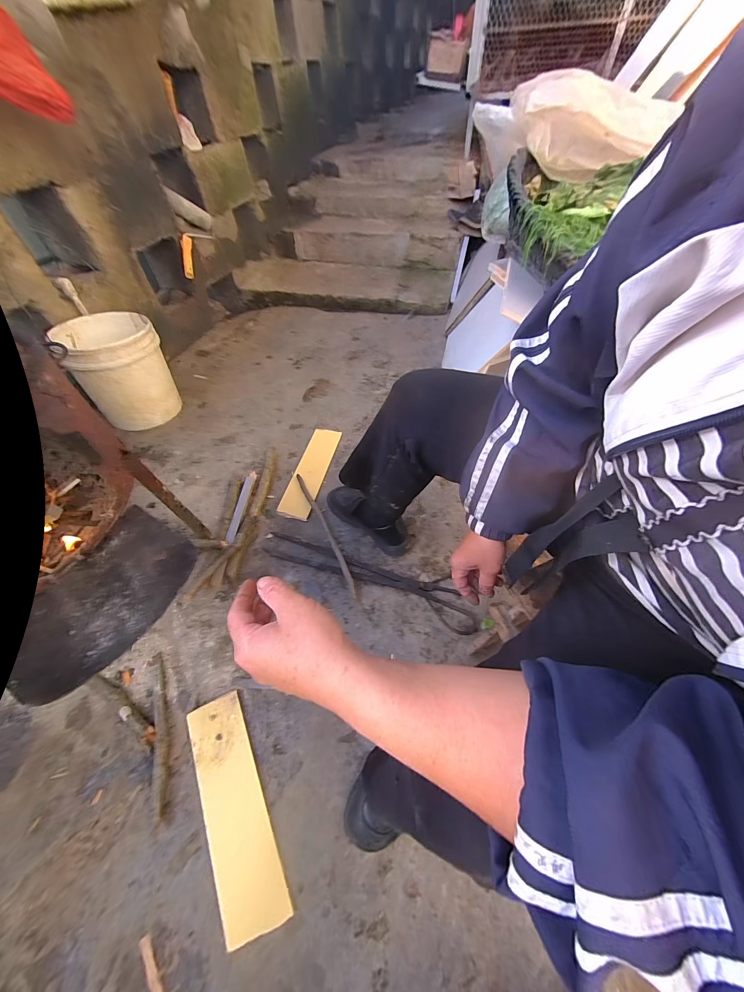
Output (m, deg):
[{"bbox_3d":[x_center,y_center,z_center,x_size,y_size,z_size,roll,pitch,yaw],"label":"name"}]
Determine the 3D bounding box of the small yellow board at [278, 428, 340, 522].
[{"bbox_3d":[-0.168,-0.077,0.921,0.081,0.020,0.326,10,54,8],"label":"small yellow board"}]

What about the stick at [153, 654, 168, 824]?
[{"bbox_3d":[-0.355,0.392,0.554,0.019,0.015,0.233,-15,54,-11],"label":"stick"}]

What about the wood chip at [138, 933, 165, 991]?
[{"bbox_3d":[-0.273,0.609,0.411,0.015,0.006,0.086,-34,60,-23],"label":"wood chip"}]

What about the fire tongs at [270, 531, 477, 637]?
[{"bbox_3d":[-0.009,0.168,0.731,0.489,0.012,0.099,19,55,14],"label":"fire tongs"}]

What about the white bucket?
[{"bbox_3d":[-0.753,-0.382,1.013,0.230,0.258,0.250,0,53,0],"label":"white bucket"}]

